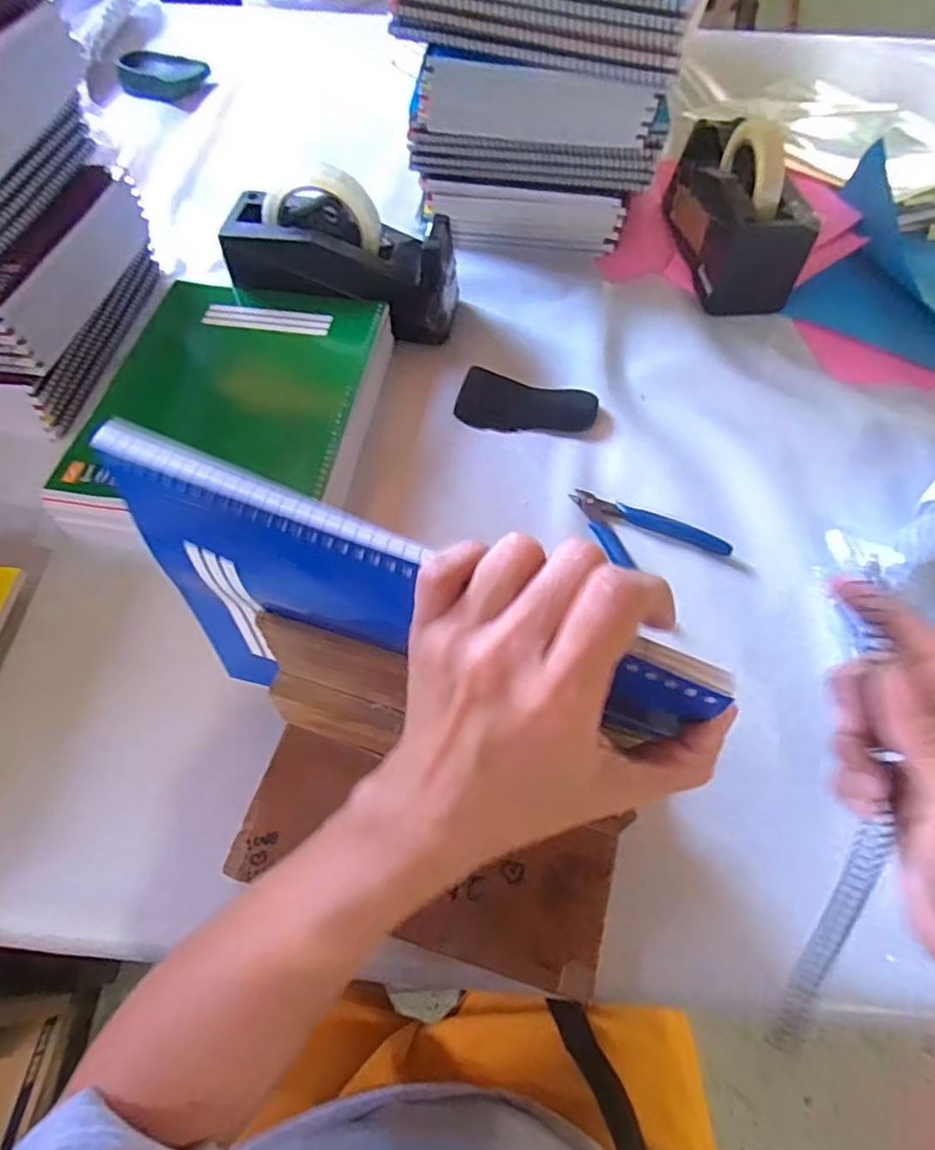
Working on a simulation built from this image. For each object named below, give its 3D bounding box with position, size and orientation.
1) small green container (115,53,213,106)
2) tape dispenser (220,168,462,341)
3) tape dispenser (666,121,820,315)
[{"bbox_3d":[-0.401,-0.662,0.836,0.115,0.040,0.075,-19,62,-11],"label":"small green container"},{"bbox_3d":[-0.109,-0.292,0.561,0.211,0.101,0.076,15,58,-7],"label":"tape dispenser"},{"bbox_3d":[0.263,-0.367,0.622,0.084,0.127,0.198,-2,59,-1],"label":"tape dispenser"}]

